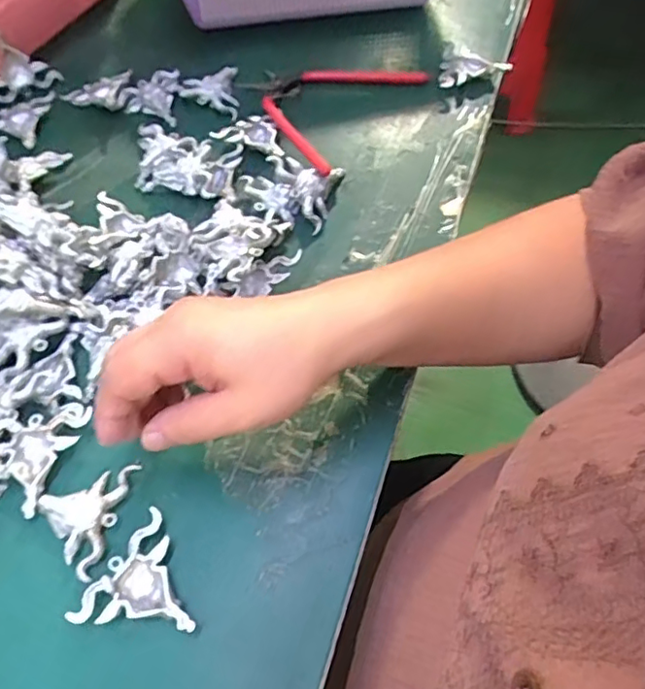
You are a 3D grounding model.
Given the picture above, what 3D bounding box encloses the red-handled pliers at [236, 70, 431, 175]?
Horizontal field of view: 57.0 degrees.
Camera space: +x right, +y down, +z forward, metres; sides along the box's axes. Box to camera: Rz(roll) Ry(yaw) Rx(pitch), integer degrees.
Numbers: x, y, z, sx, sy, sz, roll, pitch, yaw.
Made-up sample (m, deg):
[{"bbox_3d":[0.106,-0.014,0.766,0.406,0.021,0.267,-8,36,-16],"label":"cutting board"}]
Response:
[{"bbox_3d":[-0.003,-0.200,0.474,0.119,0.019,0.145,31,65,18],"label":"red-handled pliers"}]

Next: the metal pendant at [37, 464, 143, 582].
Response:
[{"bbox_3d":[-0.129,0.086,0.317,0.043,0.004,0.060,19,61,12],"label":"metal pendant"}]

